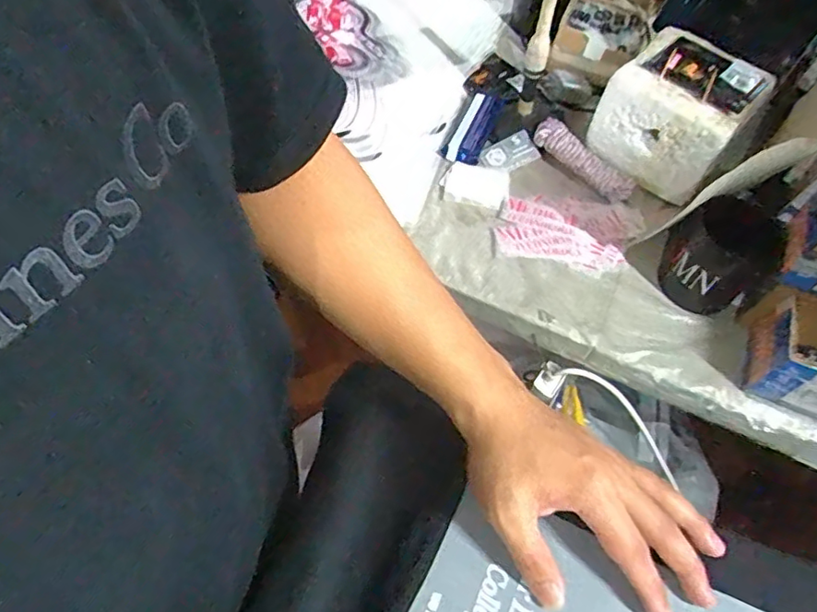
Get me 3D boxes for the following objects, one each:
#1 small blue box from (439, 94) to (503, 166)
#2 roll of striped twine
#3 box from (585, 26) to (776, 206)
[{"bbox_3d":[0.080,-0.219,0.724,0.050,0.013,0.113,13,62,30],"label":"small blue box"},{"bbox_3d":[0.206,-0.172,0.690,0.030,0.034,0.131,-38,68,-24],"label":"roll of striped twine"},{"bbox_3d":[0.305,-0.221,0.676,0.143,0.117,0.122,40,64,19],"label":"box"}]

